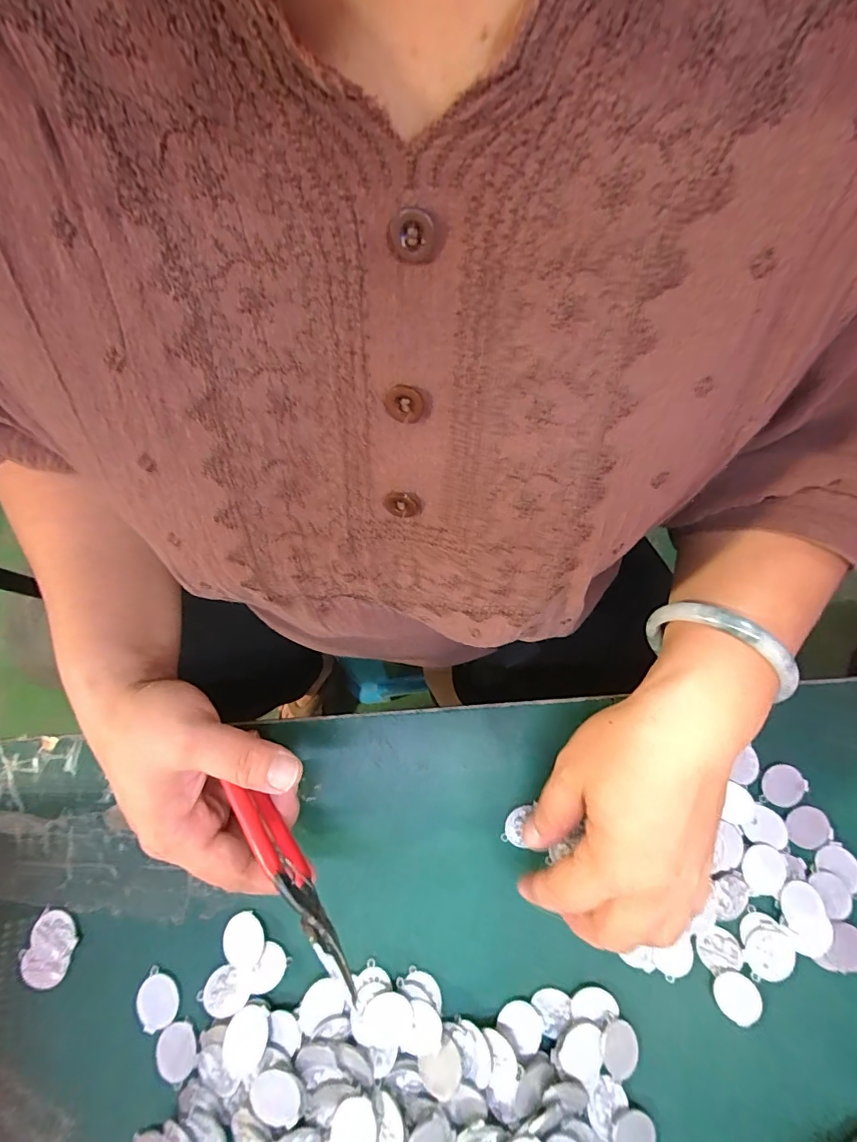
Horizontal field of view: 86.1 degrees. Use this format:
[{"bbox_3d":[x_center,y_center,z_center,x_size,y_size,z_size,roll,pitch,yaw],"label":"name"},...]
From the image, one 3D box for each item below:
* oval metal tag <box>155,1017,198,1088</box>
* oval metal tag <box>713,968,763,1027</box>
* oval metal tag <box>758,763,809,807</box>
[{"bbox_3d":[-0.132,0.253,0.240,0.022,0.004,0.026,-33,77,-8],"label":"oval metal tag"},{"bbox_3d":[0.165,0.227,0.244,0.021,0.004,0.025,-40,78,-10],"label":"oval metal tag"},{"bbox_3d":[0.208,0.126,0.268,0.025,0.004,0.024,15,75,5],"label":"oval metal tag"}]

